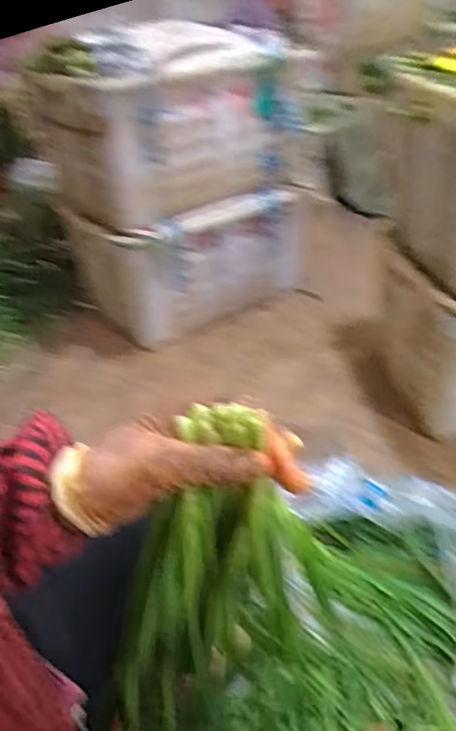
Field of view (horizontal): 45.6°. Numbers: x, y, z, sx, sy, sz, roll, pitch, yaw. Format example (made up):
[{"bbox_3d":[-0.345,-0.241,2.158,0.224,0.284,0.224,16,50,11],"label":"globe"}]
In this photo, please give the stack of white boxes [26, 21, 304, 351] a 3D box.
[{"bbox_3d":[-0.111,-0.470,1.488,0.615,0.745,0.425,-22,41,-25],"label":"stack of white boxes"}]

